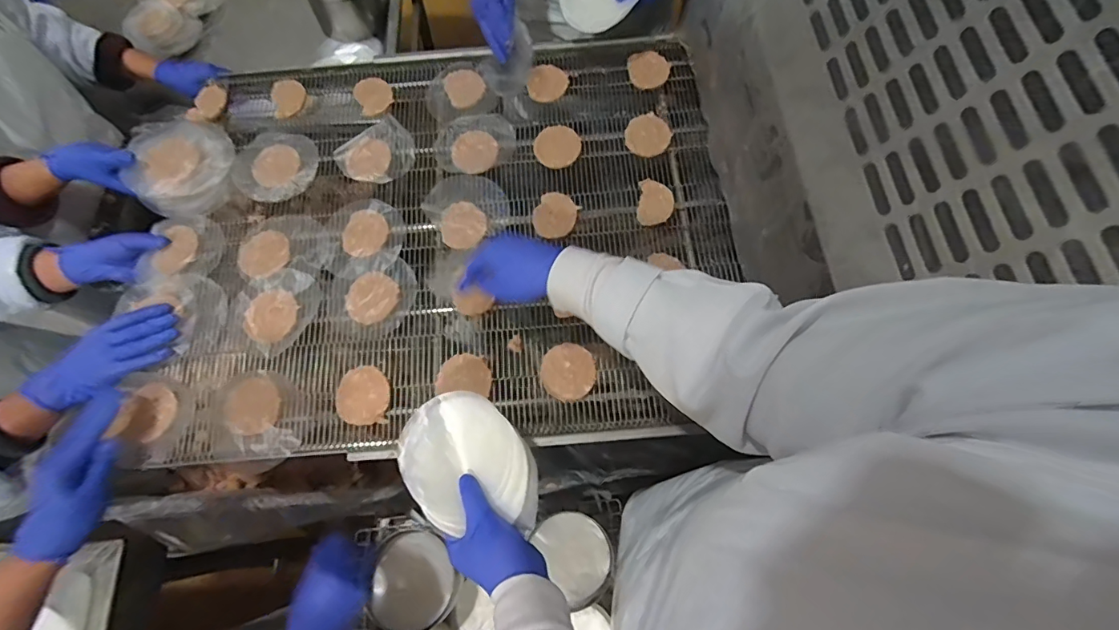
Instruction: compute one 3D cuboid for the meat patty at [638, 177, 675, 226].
[{"bbox_3d":[0.137,-0.158,0.681,0.049,0.016,0.067,8,71,2],"label":"meat patty"}]

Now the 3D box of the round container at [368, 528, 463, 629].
[{"bbox_3d":[-0.232,0.420,0.765,0.123,0.047,0.140,-30,74,-11],"label":"round container"}]

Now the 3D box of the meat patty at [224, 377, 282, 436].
[{"bbox_3d":[-0.385,0.116,0.608,0.067,0.007,0.067,0,71,-1],"label":"meat patty"}]

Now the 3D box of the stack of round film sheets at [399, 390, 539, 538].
[{"bbox_3d":[-0.096,0.159,0.507,0.120,0.020,0.162,-38,76,-13],"label":"stack of round film sheets"}]

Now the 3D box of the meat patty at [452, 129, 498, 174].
[{"bbox_3d":[-0.127,-0.244,0.721,0.066,0.007,0.074,-16,72,-6],"label":"meat patty"}]

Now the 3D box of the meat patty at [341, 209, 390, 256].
[{"bbox_3d":[-0.273,-0.117,0.682,0.065,0.007,0.071,0,71,-1],"label":"meat patty"}]

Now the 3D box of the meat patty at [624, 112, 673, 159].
[{"bbox_3d":[0.132,-0.269,0.724,0.066,0.011,0.072,38,75,11],"label":"meat patty"}]

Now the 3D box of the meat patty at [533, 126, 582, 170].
[{"bbox_3d":[-0.002,-0.250,0.720,0.065,0.011,0.065,0,71,-1],"label":"meat patty"}]

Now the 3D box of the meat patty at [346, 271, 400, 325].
[{"bbox_3d":[-0.252,-0.024,0.650,0.068,0.006,0.069,0,71,-1],"label":"meat patty"}]

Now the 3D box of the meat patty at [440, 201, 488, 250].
[{"bbox_3d":[-0.135,-0.128,0.683,0.064,0.005,0.074,-1,71,-1],"label":"meat patty"}]

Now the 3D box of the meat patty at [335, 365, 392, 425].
[{"bbox_3d":[-0.249,0.101,0.608,0.069,0.007,0.070,-2,71,-2],"label":"meat patty"}]

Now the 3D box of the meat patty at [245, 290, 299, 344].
[{"bbox_3d":[-0.384,0.000,0.645,0.063,0.004,0.071,5,71,1],"label":"meat patty"}]

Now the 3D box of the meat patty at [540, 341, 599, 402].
[{"bbox_3d":[0.011,0.071,0.610,0.068,0.010,0.068,0,71,-1],"label":"meat patty"}]

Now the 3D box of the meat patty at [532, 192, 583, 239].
[{"bbox_3d":[-0.006,-0.142,0.683,0.061,0.008,0.068,21,72,6],"label":"meat patty"}]

